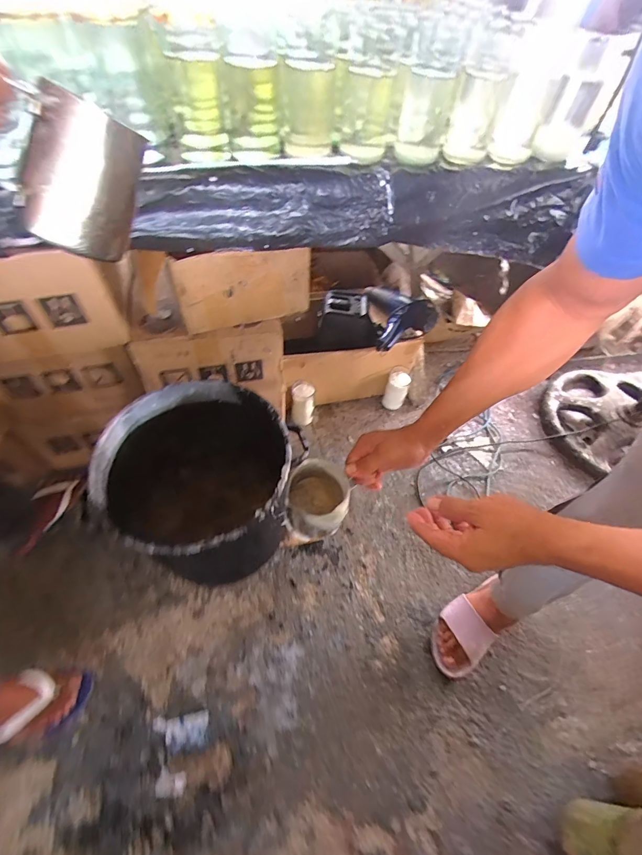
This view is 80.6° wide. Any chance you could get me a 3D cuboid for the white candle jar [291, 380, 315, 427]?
[{"bbox_3d":[-0.054,-0.067,1.105,0.061,0.141,0.063,2,54,-3],"label":"white candle jar"}]

